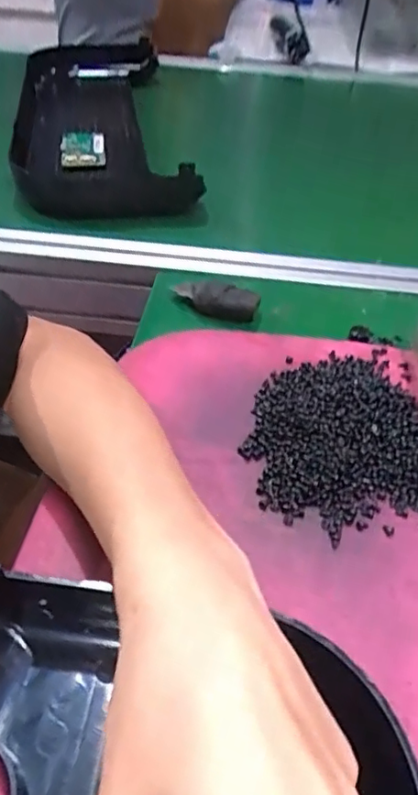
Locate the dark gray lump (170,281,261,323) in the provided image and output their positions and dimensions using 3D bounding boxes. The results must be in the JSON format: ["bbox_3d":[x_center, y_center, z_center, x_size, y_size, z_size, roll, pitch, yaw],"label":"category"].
[{"bbox_3d":[0.004,-0.078,0.456,0.071,0.025,0.022,8,44,12],"label":"dark gray lump"}]

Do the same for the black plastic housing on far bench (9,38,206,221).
[{"bbox_3d":[-0.142,-0.373,0.754,0.186,0.056,0.547,-6,45,-9],"label":"black plastic housing on far bench"}]

